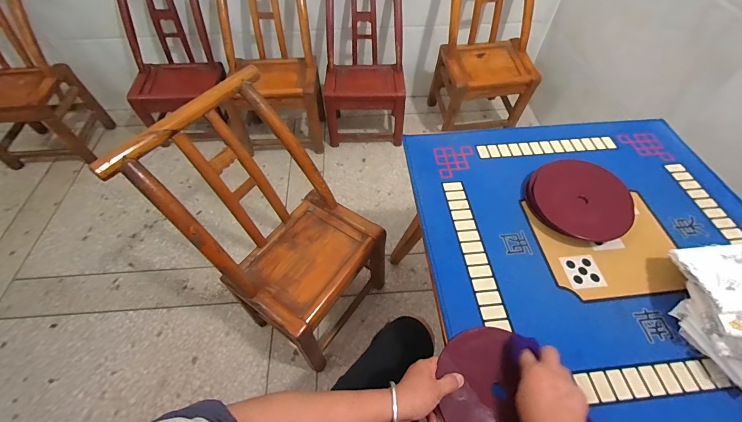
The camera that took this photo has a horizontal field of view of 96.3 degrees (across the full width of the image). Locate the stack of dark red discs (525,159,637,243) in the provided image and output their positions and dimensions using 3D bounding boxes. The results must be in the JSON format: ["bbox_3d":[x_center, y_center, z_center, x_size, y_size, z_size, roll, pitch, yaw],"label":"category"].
[{"bbox_3d":[0.422,-0.026,0.676,0.187,0.049,0.155,32,60,21],"label":"stack of dark red discs"}]

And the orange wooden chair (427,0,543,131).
[{"bbox_3d":[0.537,-0.741,1.478,0.385,0.690,0.439,-9,54,-7],"label":"orange wooden chair"}]

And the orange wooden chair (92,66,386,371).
[{"bbox_3d":[-0.242,0.077,0.945,0.423,0.697,0.377,27,58,18],"label":"orange wooden chair"}]

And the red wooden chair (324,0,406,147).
[{"bbox_3d":[-0.032,-0.665,1.576,0.385,0.629,0.355,2,54,1],"label":"red wooden chair"}]

